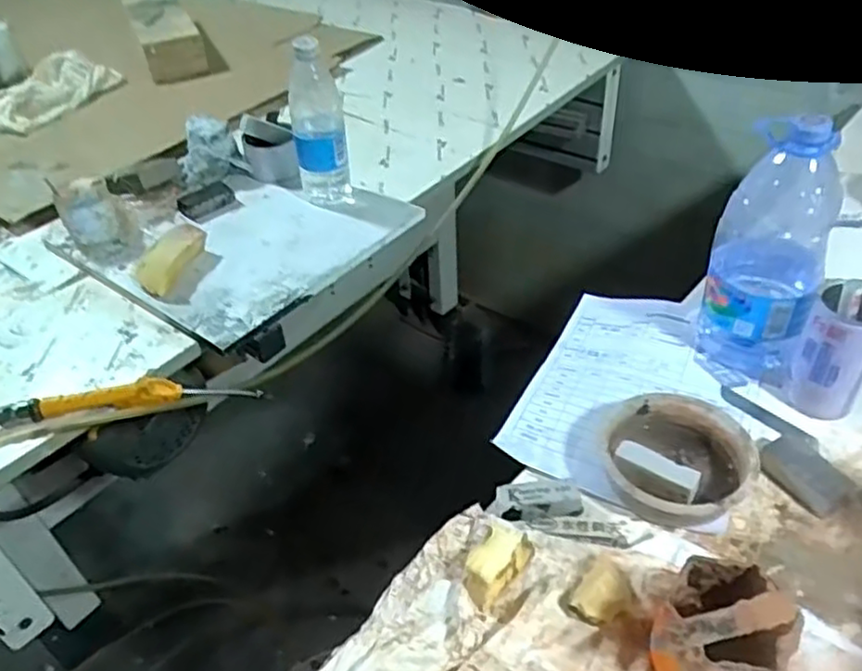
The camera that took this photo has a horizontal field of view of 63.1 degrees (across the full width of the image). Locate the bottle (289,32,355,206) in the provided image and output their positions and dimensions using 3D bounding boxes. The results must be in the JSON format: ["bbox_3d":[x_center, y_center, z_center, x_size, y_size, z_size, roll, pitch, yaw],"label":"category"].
[{"bbox_3d":[-0.142,-0.261,0.887,0.063,0.220,0.056,-12,42,-8],"label":"bottle"}]

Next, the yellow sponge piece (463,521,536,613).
[{"bbox_3d":[0.048,0.176,0.538,0.036,0.032,0.066,26,49,30],"label":"yellow sponge piece"}]

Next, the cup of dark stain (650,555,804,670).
[{"bbox_3d":[0.192,0.200,0.466,0.077,0.081,0.080,-3,41,2],"label":"cup of dark stain"}]

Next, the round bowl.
[{"bbox_3d":[0.213,0.109,0.611,0.121,0.040,0.121,-3,41,2],"label":"round bowl"}]

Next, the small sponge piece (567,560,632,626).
[{"bbox_3d":[0.126,0.189,0.515,0.036,0.033,0.049,25,49,29],"label":"small sponge piece"}]

